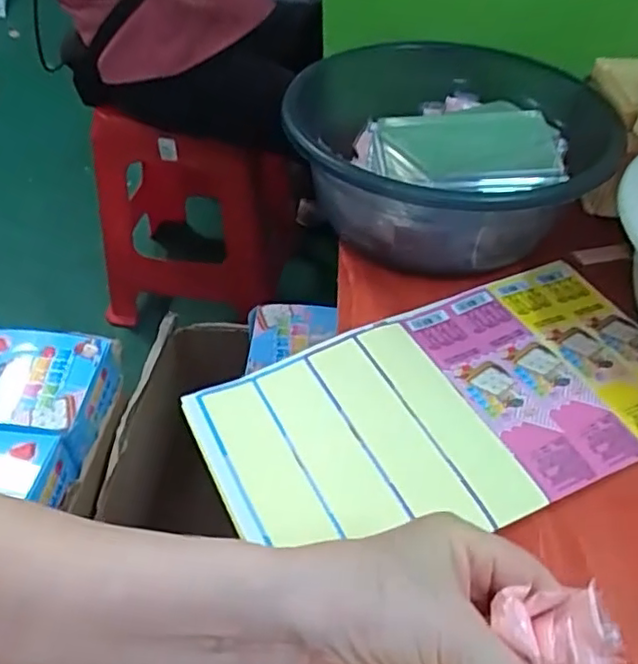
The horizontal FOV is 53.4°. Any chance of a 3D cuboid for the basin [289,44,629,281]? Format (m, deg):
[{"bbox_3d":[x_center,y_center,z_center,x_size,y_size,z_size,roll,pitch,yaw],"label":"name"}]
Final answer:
[{"bbox_3d":[0.102,-0.155,0.553,0.226,0.103,0.261,2,45,-1],"label":"basin"}]

